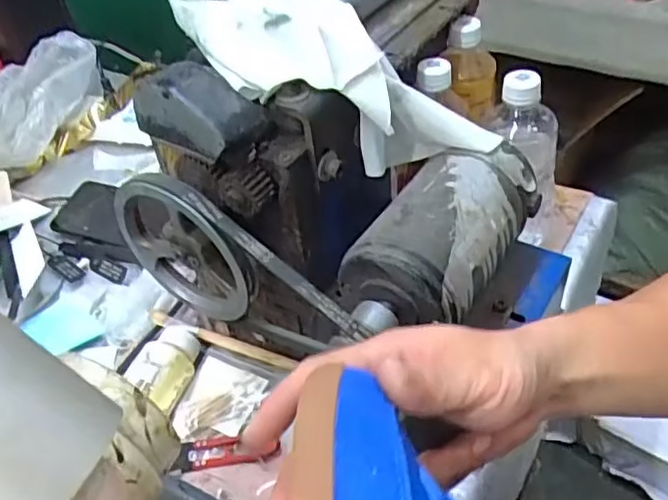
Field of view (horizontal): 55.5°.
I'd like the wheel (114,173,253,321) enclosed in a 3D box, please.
[{"bbox_3d":[-0.106,-0.002,0.440,0.115,0.117,0.014,21,51,26],"label":"wheel"}]

